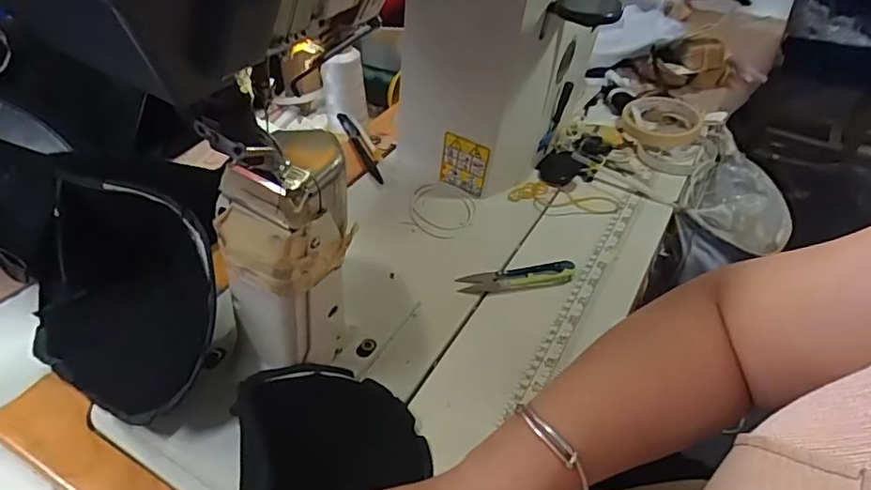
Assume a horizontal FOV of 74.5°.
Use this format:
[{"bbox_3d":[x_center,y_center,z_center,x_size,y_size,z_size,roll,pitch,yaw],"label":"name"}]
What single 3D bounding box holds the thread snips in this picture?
[{"bbox_3d":[0.073,0.028,0.509,0.103,0.010,0.022,-5,42,-6],"label":"thread snips"}]

